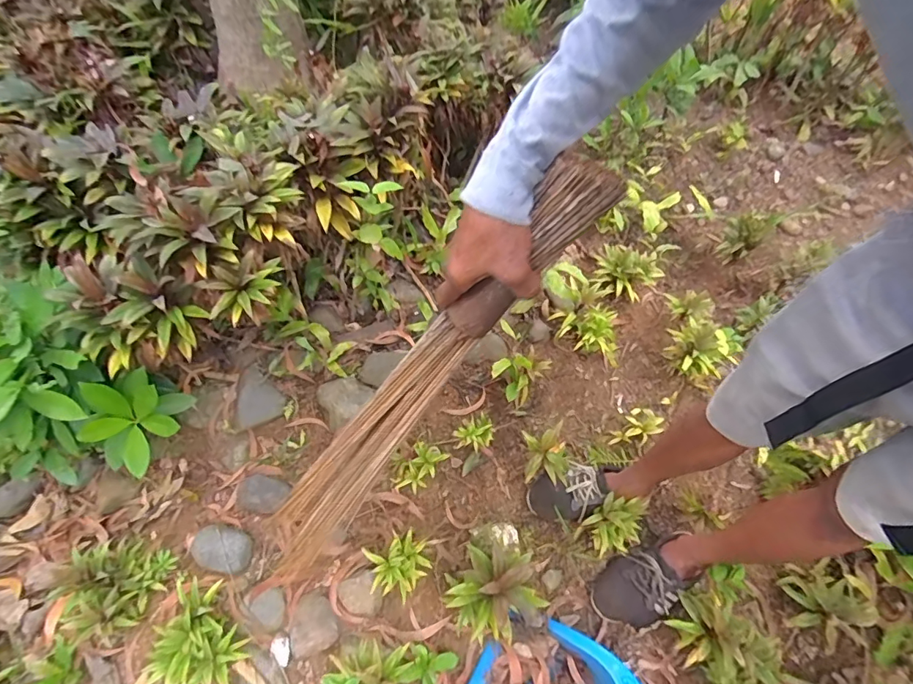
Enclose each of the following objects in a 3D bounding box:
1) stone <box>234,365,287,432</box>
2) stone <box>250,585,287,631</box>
[{"bbox_3d":[-0.480,0.133,1.115,0.120,0.080,0.135,-37,66,-23],"label":"stone"},{"bbox_3d":[-0.356,0.508,0.905,0.058,0.022,0.071,-24,62,-17],"label":"stone"}]

